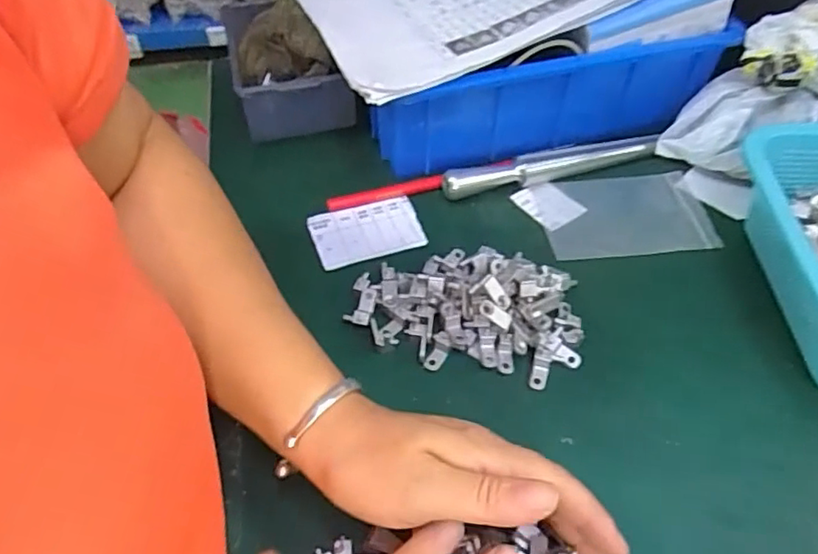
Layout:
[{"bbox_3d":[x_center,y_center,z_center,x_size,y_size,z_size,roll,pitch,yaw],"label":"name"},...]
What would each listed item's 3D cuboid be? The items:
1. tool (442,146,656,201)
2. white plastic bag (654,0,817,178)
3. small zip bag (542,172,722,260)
[{"bbox_3d":[0.109,-0.082,0.454,0.171,0.020,0.015,-11,51,-10],"label":"tool"},{"bbox_3d":[0.277,-0.138,0.428,0.186,0.076,0.088,-30,43,30],"label":"white plastic bag"},{"bbox_3d":[0.159,-0.045,0.437,0.121,0.006,0.077,-6,50,-4],"label":"small zip bag"}]

